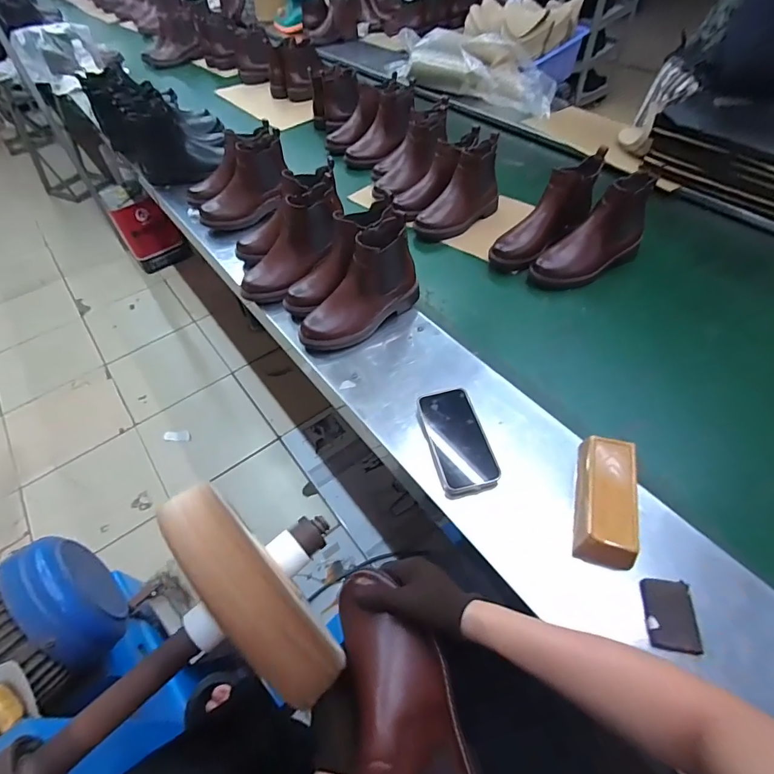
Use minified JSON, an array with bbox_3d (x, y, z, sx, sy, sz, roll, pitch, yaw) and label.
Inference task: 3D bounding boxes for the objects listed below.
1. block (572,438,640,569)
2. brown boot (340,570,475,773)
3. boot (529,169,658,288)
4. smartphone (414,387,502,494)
[{"bbox_3d":[0.275,0.140,0.547,0.065,0.054,0.154,13,53,14],"label":"block"},{"bbox_3d":[-0.008,0.326,0.410,0.095,0.170,0.269,-38,63,23],"label":"brown boot"},{"bbox_3d":[0.409,-0.293,0.851,0.245,0.167,0.091,-27,55,-17],"label":"boot"},{"bbox_3d":[0.102,0.074,0.634,0.082,0.019,0.160,-13,54,-8],"label":"smartphone"}]

